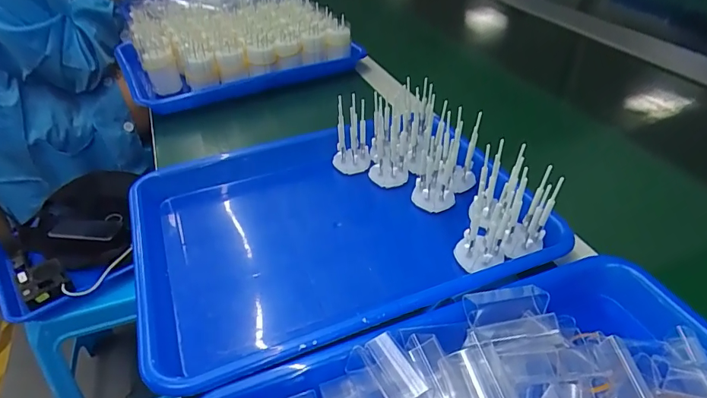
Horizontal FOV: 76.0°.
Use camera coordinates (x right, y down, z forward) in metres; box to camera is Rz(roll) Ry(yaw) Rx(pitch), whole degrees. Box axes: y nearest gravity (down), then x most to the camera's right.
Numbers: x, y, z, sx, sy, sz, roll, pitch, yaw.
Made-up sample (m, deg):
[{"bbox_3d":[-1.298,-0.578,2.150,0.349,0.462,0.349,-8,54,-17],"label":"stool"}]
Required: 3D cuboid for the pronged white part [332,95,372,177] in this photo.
[{"bbox_3d":[-0.002,-0.060,0.459,0.037,0.085,0.026,-1,38,0],"label":"pronged white part"}]

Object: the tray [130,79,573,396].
[{"bbox_3d":[-0.019,0.010,0.392,0.323,0.080,0.246,-15,40,-17],"label":"tray"}]

